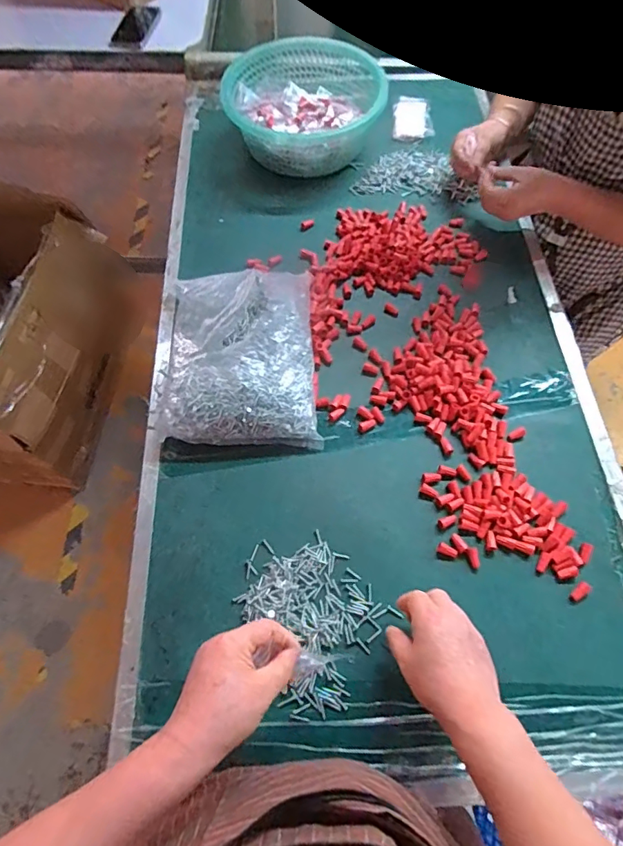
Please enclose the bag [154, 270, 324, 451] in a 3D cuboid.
[{"bbox_3d":[-0.102,-0.095,0.645,0.208,0.068,0.260,-3,65,-3],"label":"bag"}]

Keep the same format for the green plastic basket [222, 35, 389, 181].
[{"bbox_3d":[-0.011,-0.561,0.853,0.266,0.095,0.240,-6,65,-4],"label":"green plastic basket"}]

